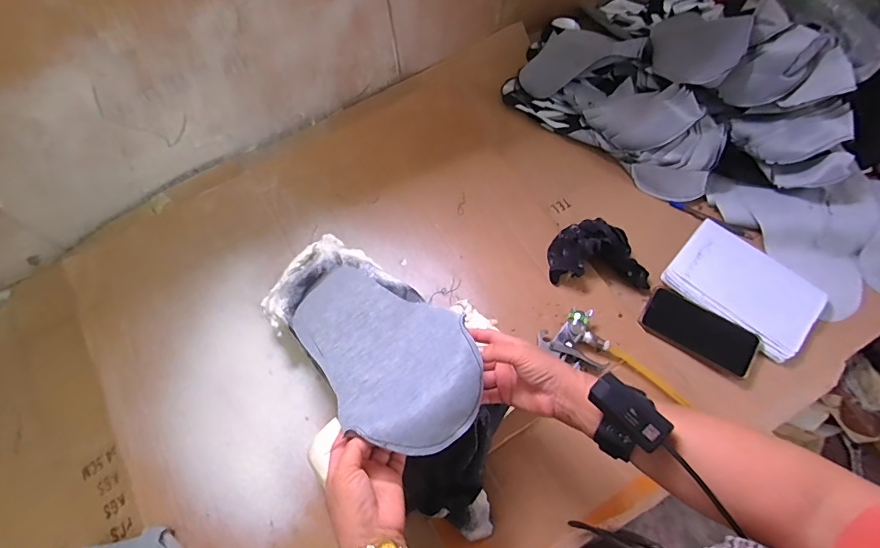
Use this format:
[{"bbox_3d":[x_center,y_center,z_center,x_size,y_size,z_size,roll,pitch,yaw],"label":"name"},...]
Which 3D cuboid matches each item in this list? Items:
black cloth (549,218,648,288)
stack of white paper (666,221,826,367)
[{"bbox_3d":[0.251,-0.034,0.680,0.157,0.057,0.091,1,65,-2],"label":"black cloth"},{"bbox_3d":[0.479,0.020,0.684,0.213,0.019,0.141,40,70,15],"label":"stack of white paper"}]

